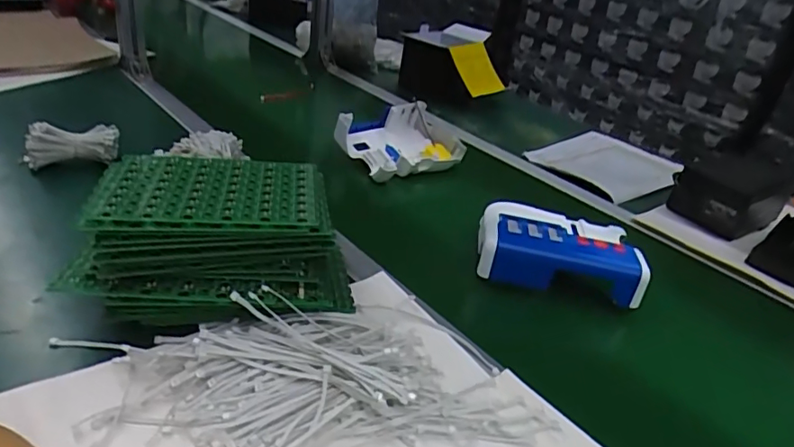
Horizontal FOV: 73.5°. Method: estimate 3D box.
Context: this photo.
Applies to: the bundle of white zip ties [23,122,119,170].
[{"bbox_3d":[-0.452,-0.105,0.745,0.117,0.058,0.054,-2,31,-15],"label":"bundle of white zip ties"}]

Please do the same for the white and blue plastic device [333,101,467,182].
[{"bbox_3d":[0.009,-0.140,0.910,0.197,0.094,0.161,-13,37,-32],"label":"white and blue plastic device"}]

